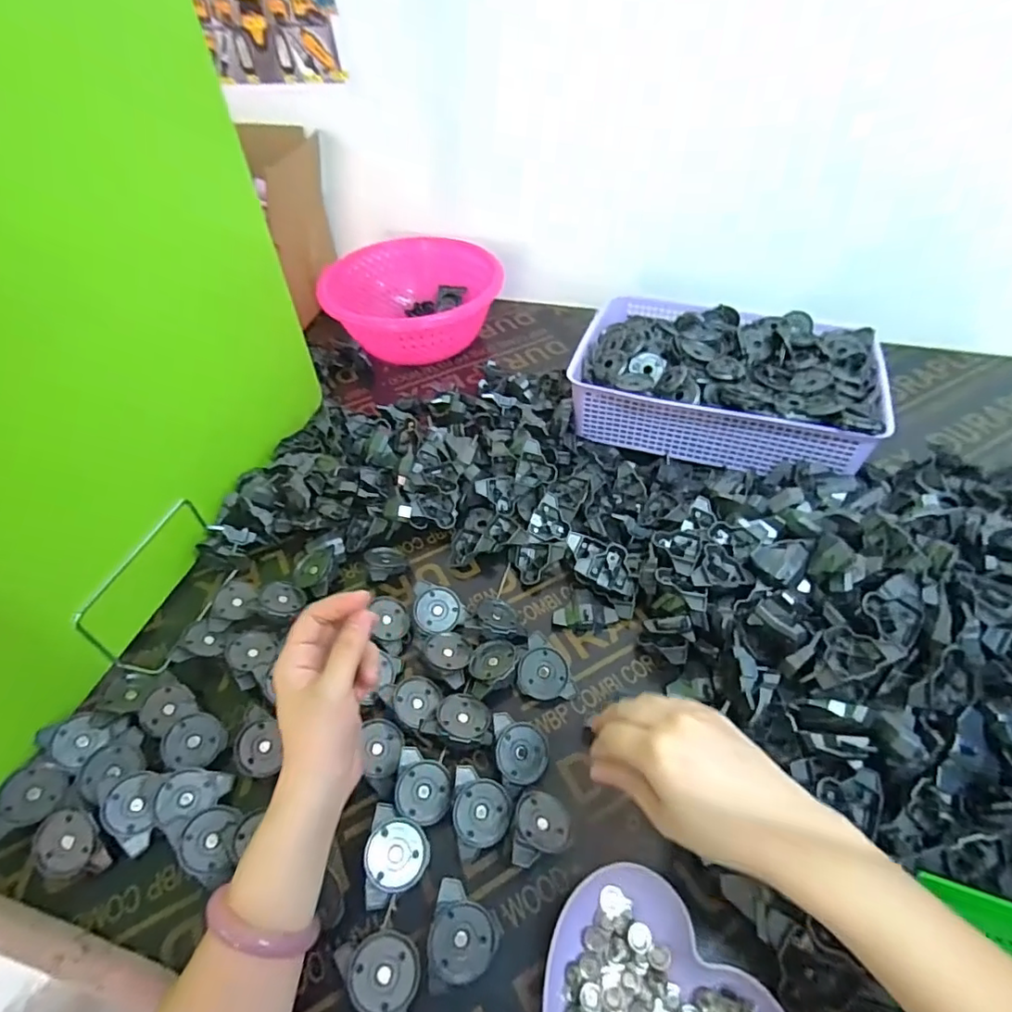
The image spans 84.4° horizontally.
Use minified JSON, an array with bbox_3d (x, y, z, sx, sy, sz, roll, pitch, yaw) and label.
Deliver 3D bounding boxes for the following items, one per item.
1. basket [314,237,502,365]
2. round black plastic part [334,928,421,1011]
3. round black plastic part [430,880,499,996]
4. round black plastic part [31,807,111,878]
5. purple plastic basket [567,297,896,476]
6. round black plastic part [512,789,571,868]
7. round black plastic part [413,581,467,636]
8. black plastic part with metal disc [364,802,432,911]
[{"bbox_3d":[-0.146,-0.308,0.858,0.248,0.113,0.210,-19,50,-14],"label":"basket"},{"bbox_3d":[-0.077,0.298,0.356,0.062,0.024,0.042,31,56,27],"label":"round black plastic part"},{"bbox_3d":[-0.030,0.285,0.366,0.045,0.013,0.059,22,62,-5],"label":"round black plastic part"},{"bbox_3d":[-0.321,0.249,0.412,0.048,0.018,0.046,-15,78,-8],"label":"round black plastic part"},{"bbox_3d":[0.265,-0.156,0.693,0.334,0.095,0.241,15,51,16],"label":"purple plastic basket"},{"bbox_3d":[0.027,0.235,0.405,0.043,0.013,0.049,18,35,-9],"label":"round black plastic part"},{"bbox_3d":[-0.063,0.098,0.534,0.048,0.009,0.048,3,74,-10],"label":"round black plastic part"},{"bbox_3d":[-0.079,0.251,0.398,0.045,0.011,0.060,22,52,-12],"label":"black plastic part with metal disc"}]

